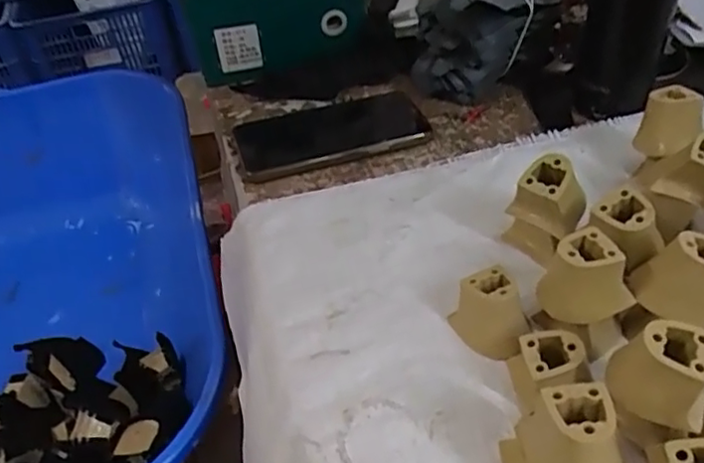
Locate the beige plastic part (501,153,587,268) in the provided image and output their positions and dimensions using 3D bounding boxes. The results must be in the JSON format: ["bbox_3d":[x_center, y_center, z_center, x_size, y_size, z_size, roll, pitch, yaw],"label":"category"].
[{"bbox_3d":[0.125,-0.015,0.404,0.044,0.065,0.033,18,48,23],"label":"beige plastic part"}]

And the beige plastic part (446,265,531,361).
[{"bbox_3d":[0.082,0.049,0.371,0.034,0.036,0.042,-13,44,-8],"label":"beige plastic part"}]

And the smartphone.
[{"bbox_3d":[-0.015,-0.091,0.545,0.169,0.009,0.094,-15,44,-10],"label":"smartphone"}]

